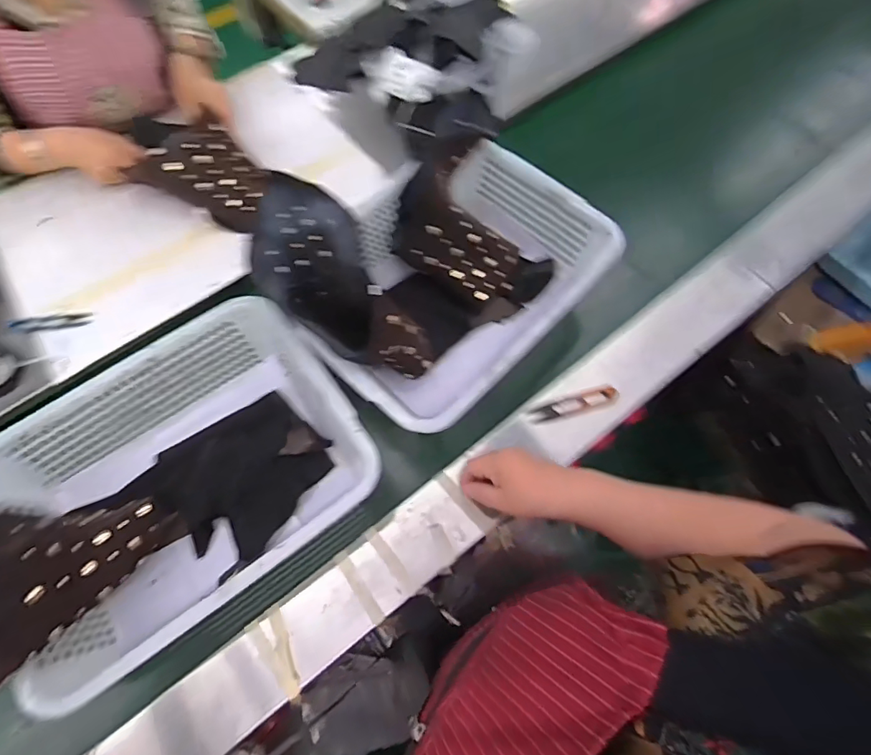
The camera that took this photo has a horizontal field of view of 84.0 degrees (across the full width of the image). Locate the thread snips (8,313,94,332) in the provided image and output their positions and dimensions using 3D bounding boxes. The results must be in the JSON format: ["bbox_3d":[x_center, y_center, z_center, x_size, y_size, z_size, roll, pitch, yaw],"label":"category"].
[{"bbox_3d":[-0.544,-0.078,0.684,0.106,0.010,0.024,-10,67,-2],"label":"thread snips"}]

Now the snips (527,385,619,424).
[{"bbox_3d":[0.178,0.036,0.626,0.119,0.019,0.020,-17,67,-5],"label":"snips"}]

